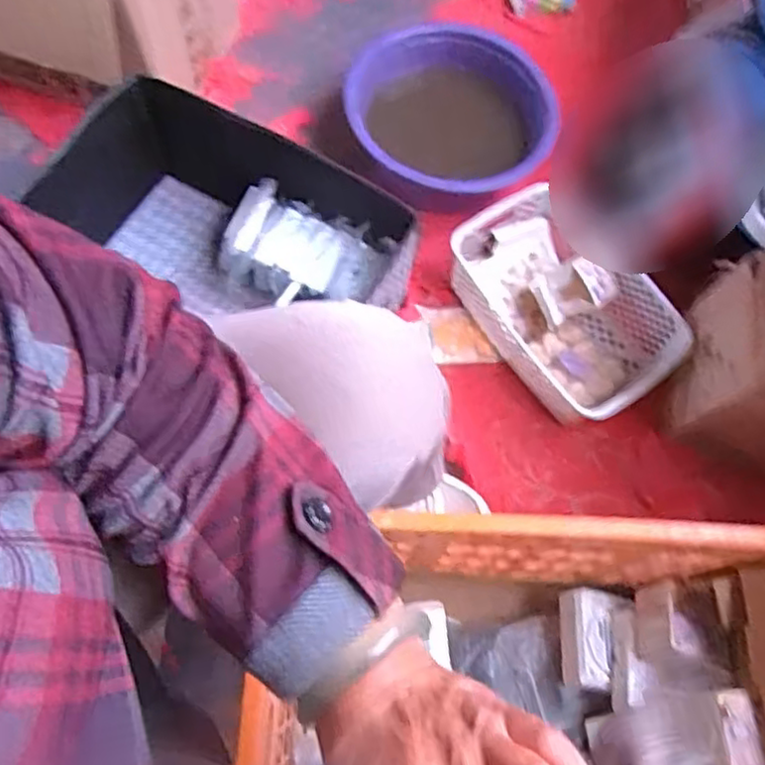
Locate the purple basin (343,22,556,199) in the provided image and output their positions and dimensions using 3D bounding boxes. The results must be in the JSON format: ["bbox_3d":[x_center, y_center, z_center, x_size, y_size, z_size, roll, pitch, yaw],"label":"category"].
[{"bbox_3d":[0.095,-0.370,0.978,0.286,0.102,0.283,-2,68,-4],"label":"purple basin"}]

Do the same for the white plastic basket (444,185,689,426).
[{"bbox_3d":[0.238,-0.100,0.895,0.198,0.096,0.301,-32,73,-15],"label":"white plastic basket"}]

